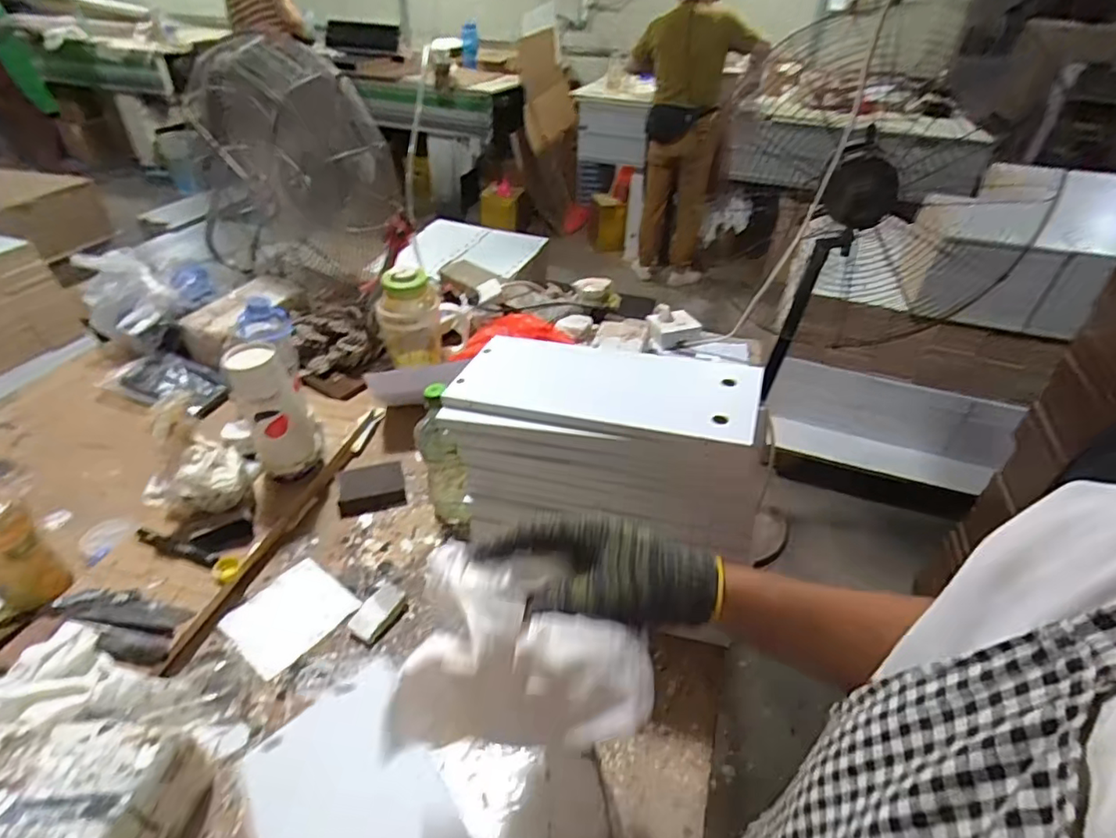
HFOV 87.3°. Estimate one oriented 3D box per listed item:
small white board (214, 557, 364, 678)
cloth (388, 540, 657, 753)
[{"bbox_3d":[-0.329,0.239,0.720,0.115,0.007,0.125,26,48,29],"label":"small white board"},{"bbox_3d":[-0.017,0.144,0.361,0.147,0.073,0.109,9,39,7],"label":"cloth"}]

